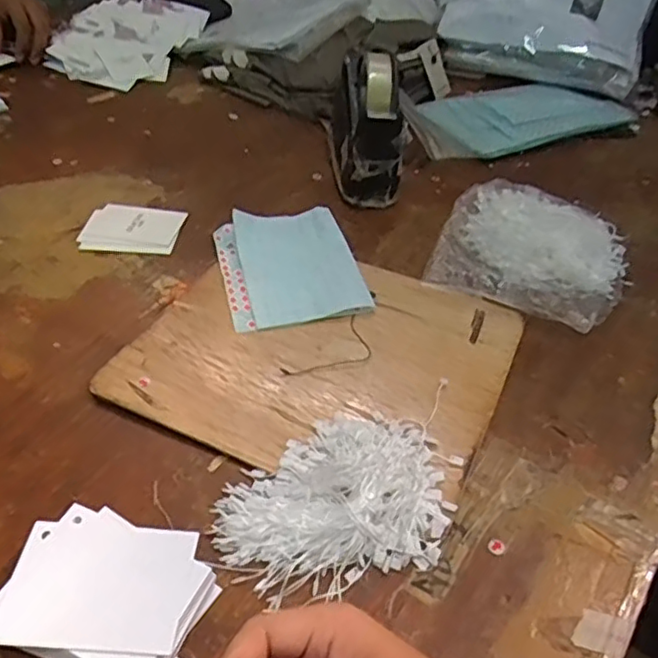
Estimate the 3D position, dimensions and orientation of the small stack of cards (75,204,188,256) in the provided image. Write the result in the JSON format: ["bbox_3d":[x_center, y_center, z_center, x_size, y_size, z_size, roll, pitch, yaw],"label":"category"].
[{"bbox_3d":[-0.194,-0.101,0.624,0.093,0.005,0.071,6,45,4],"label":"small stack of cards"}]

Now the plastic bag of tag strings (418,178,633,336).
[{"bbox_3d":[0.196,-0.077,0.600,0.173,0.035,0.164,16,46,14],"label":"plastic bag of tag strings"}]

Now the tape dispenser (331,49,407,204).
[{"bbox_3d":[0.039,-0.234,0.691,0.068,0.110,0.179,0,44,-2],"label":"tape dispenser"}]

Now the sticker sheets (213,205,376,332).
[{"bbox_3d":[-0.037,-0.063,0.587,0.123,0.011,0.155,-9,46,-11],"label":"sticker sheets"}]

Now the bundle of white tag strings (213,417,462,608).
[{"bbox_3d":[0.003,0.104,0.406,0.151,0.026,0.112,-10,46,-12],"label":"bundle of white tag strings"}]

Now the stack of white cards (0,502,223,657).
[{"bbox_3d":[-0.125,0.151,0.360,0.107,0.022,0.086,15,46,13],"label":"stack of white cards"}]

